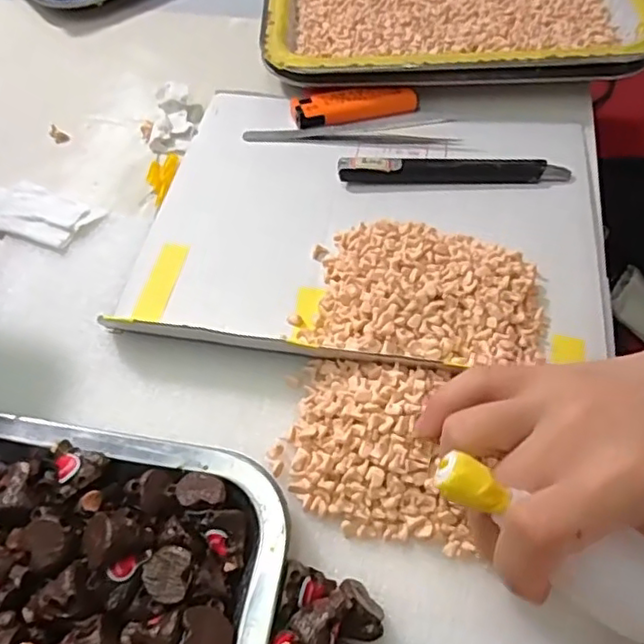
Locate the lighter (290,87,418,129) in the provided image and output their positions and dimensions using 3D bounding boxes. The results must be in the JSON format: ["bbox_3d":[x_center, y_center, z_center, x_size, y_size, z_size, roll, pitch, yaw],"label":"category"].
[{"bbox_3d":[0.022,-0.140,0.398,0.081,0.010,0.026,-10,57,-5],"label":"lighter"}]

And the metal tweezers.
[{"bbox_3d":[0.015,-0.116,0.389,0.124,0.006,0.022,-4,57,-2],"label":"metal tweezers"}]

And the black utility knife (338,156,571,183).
[{"bbox_3d":[0.077,-0.090,0.364,0.133,0.014,0.017,-2,57,0],"label":"black utility knife"}]

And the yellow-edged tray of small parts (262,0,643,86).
[{"bbox_3d":[0.091,-0.233,0.444,0.253,0.031,0.186,1,57,2],"label":"yellow-edged tray of small parts"}]

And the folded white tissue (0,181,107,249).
[{"bbox_3d":[-0.168,-0.063,0.357,0.073,0.006,0.036,21,59,14],"label":"folded white tissue"}]

